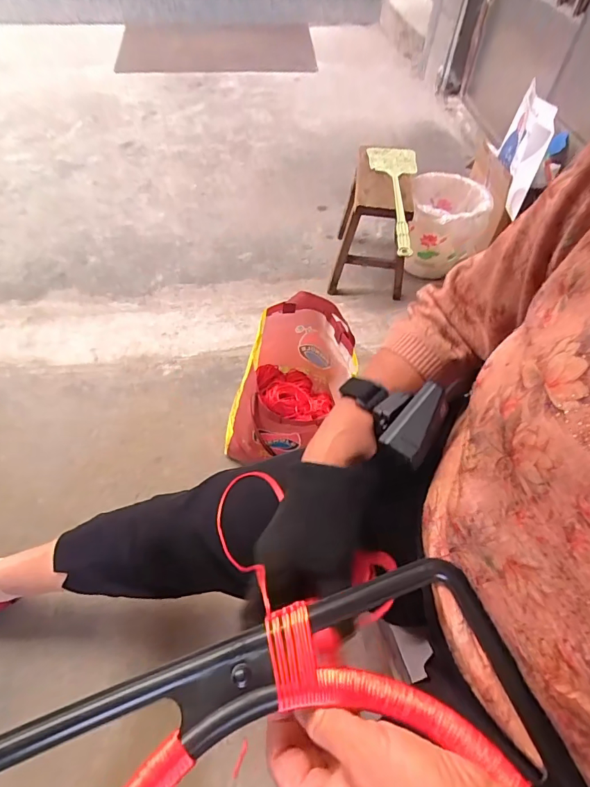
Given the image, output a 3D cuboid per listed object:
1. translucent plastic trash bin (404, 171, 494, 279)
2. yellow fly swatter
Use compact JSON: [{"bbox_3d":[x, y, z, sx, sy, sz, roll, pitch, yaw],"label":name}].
[{"bbox_3d":[0.412,-0.458,1.176,0.207,0.222,0.193,18,58,11],"label":"translucent plastic trash bin"},{"bbox_3d":[0.261,-0.474,1.007,0.127,0.038,0.429,-3,59,0],"label":"yellow fly swatter"}]

